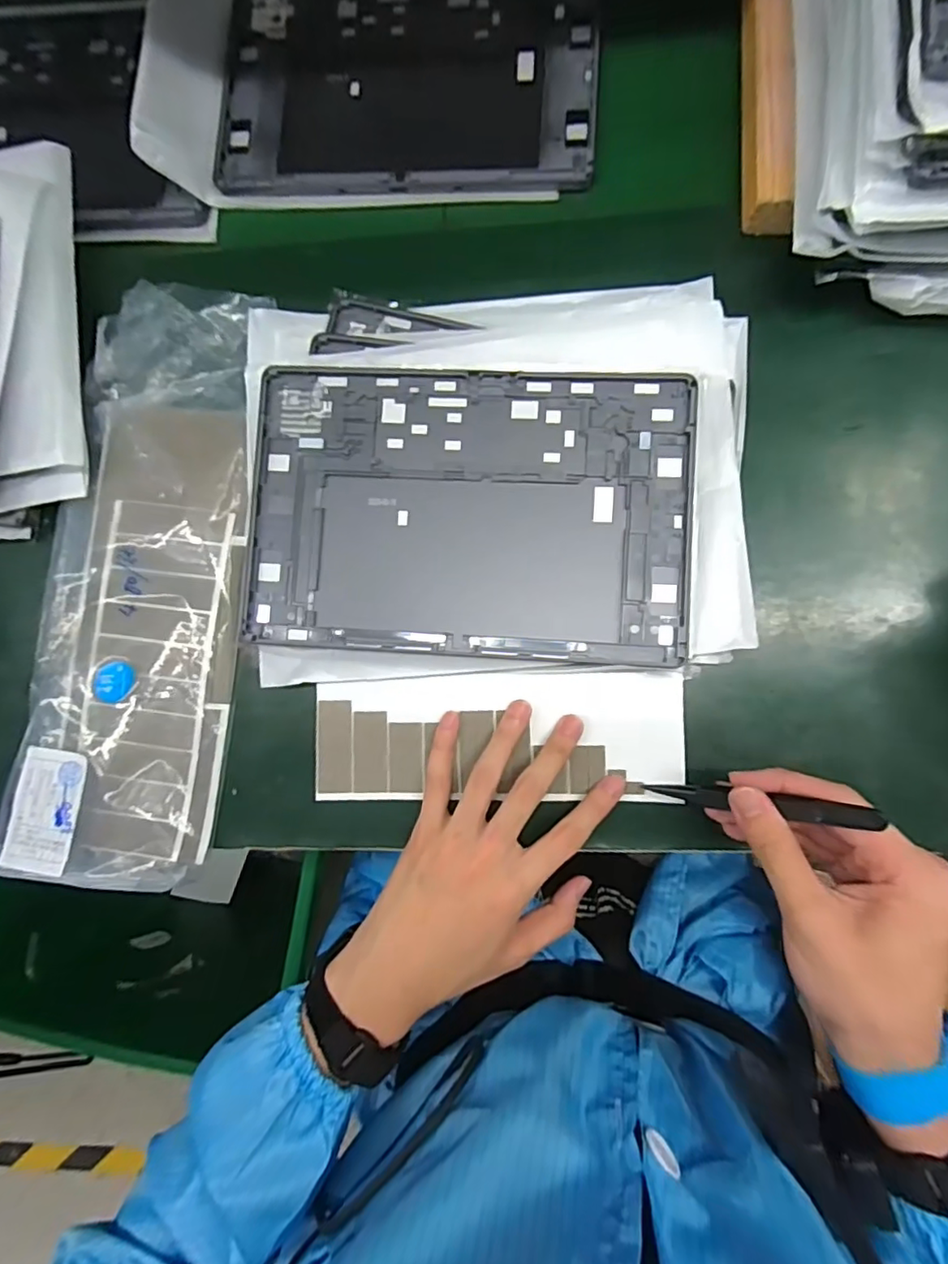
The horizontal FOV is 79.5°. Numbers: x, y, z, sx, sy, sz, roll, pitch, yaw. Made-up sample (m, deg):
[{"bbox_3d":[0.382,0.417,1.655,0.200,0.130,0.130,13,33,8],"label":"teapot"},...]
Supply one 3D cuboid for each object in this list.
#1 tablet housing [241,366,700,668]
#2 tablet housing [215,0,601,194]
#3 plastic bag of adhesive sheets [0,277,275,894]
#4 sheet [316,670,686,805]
[{"bbox_3d":[-0.004,-0.071,0.334,0.252,0.008,0.168,3,87,4],"label":"tablet housing"},{"bbox_3d":[-0.044,-0.380,0.386,0.250,0.007,0.173,2,85,4],"label":"tablet housing"},{"bbox_3d":[-0.207,-0.031,0.354,0.127,0.031,0.356,3,86,2],"label":"plastic bag of adhesive sheets"},{"bbox_3d":[0.013,0.063,0.342,0.217,0.007,0.074,-1,85,4],"label":"sheet"}]

